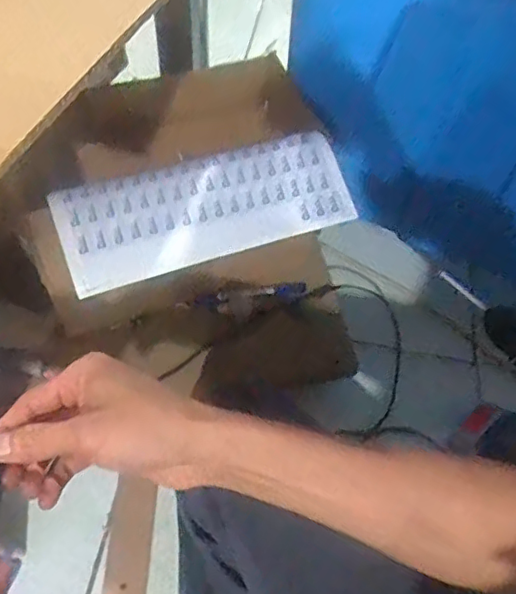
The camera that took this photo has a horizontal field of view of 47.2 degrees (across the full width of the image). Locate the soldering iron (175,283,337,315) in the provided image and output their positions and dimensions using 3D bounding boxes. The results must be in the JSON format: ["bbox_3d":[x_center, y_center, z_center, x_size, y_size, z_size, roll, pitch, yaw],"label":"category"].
[{"bbox_3d":[0.004,-0.001,0.692,0.182,0.020,0.028,-12,59,-12],"label":"soldering iron"}]

